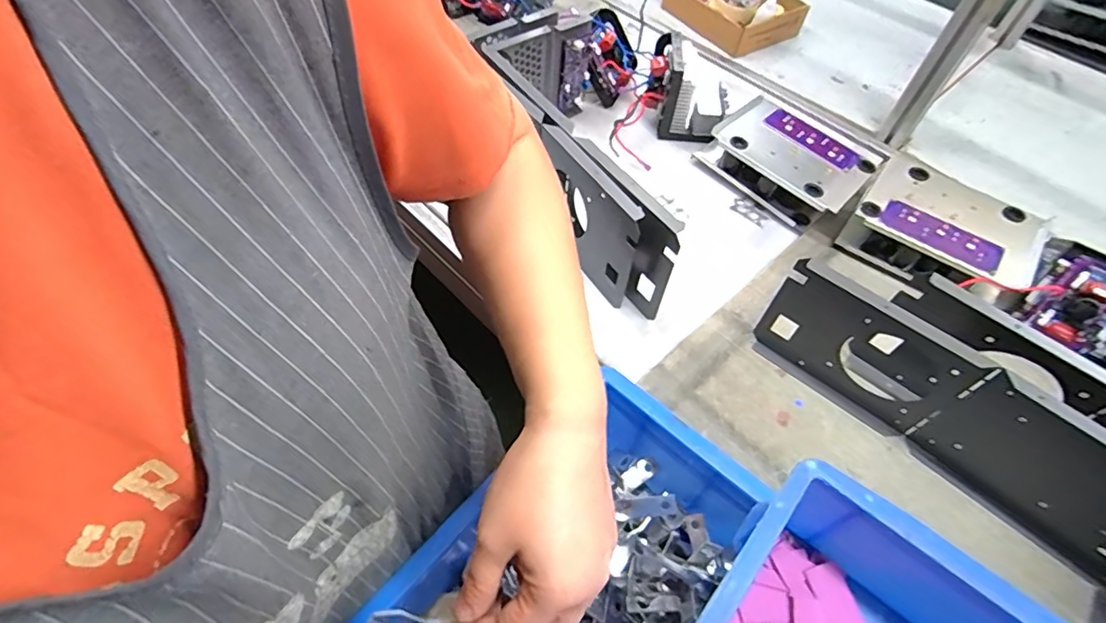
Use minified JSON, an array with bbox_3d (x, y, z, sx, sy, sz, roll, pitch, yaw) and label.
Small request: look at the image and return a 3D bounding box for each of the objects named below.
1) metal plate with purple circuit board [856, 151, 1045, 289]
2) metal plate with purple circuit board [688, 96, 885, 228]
[{"bbox_3d":[0.511,-0.106,0.712,0.205,0.067,0.167,36,60,20],"label":"metal plate with purple circuit board"},{"bbox_3d":[0.332,-0.216,0.781,0.210,0.062,0.141,40,62,22],"label":"metal plate with purple circuit board"}]

